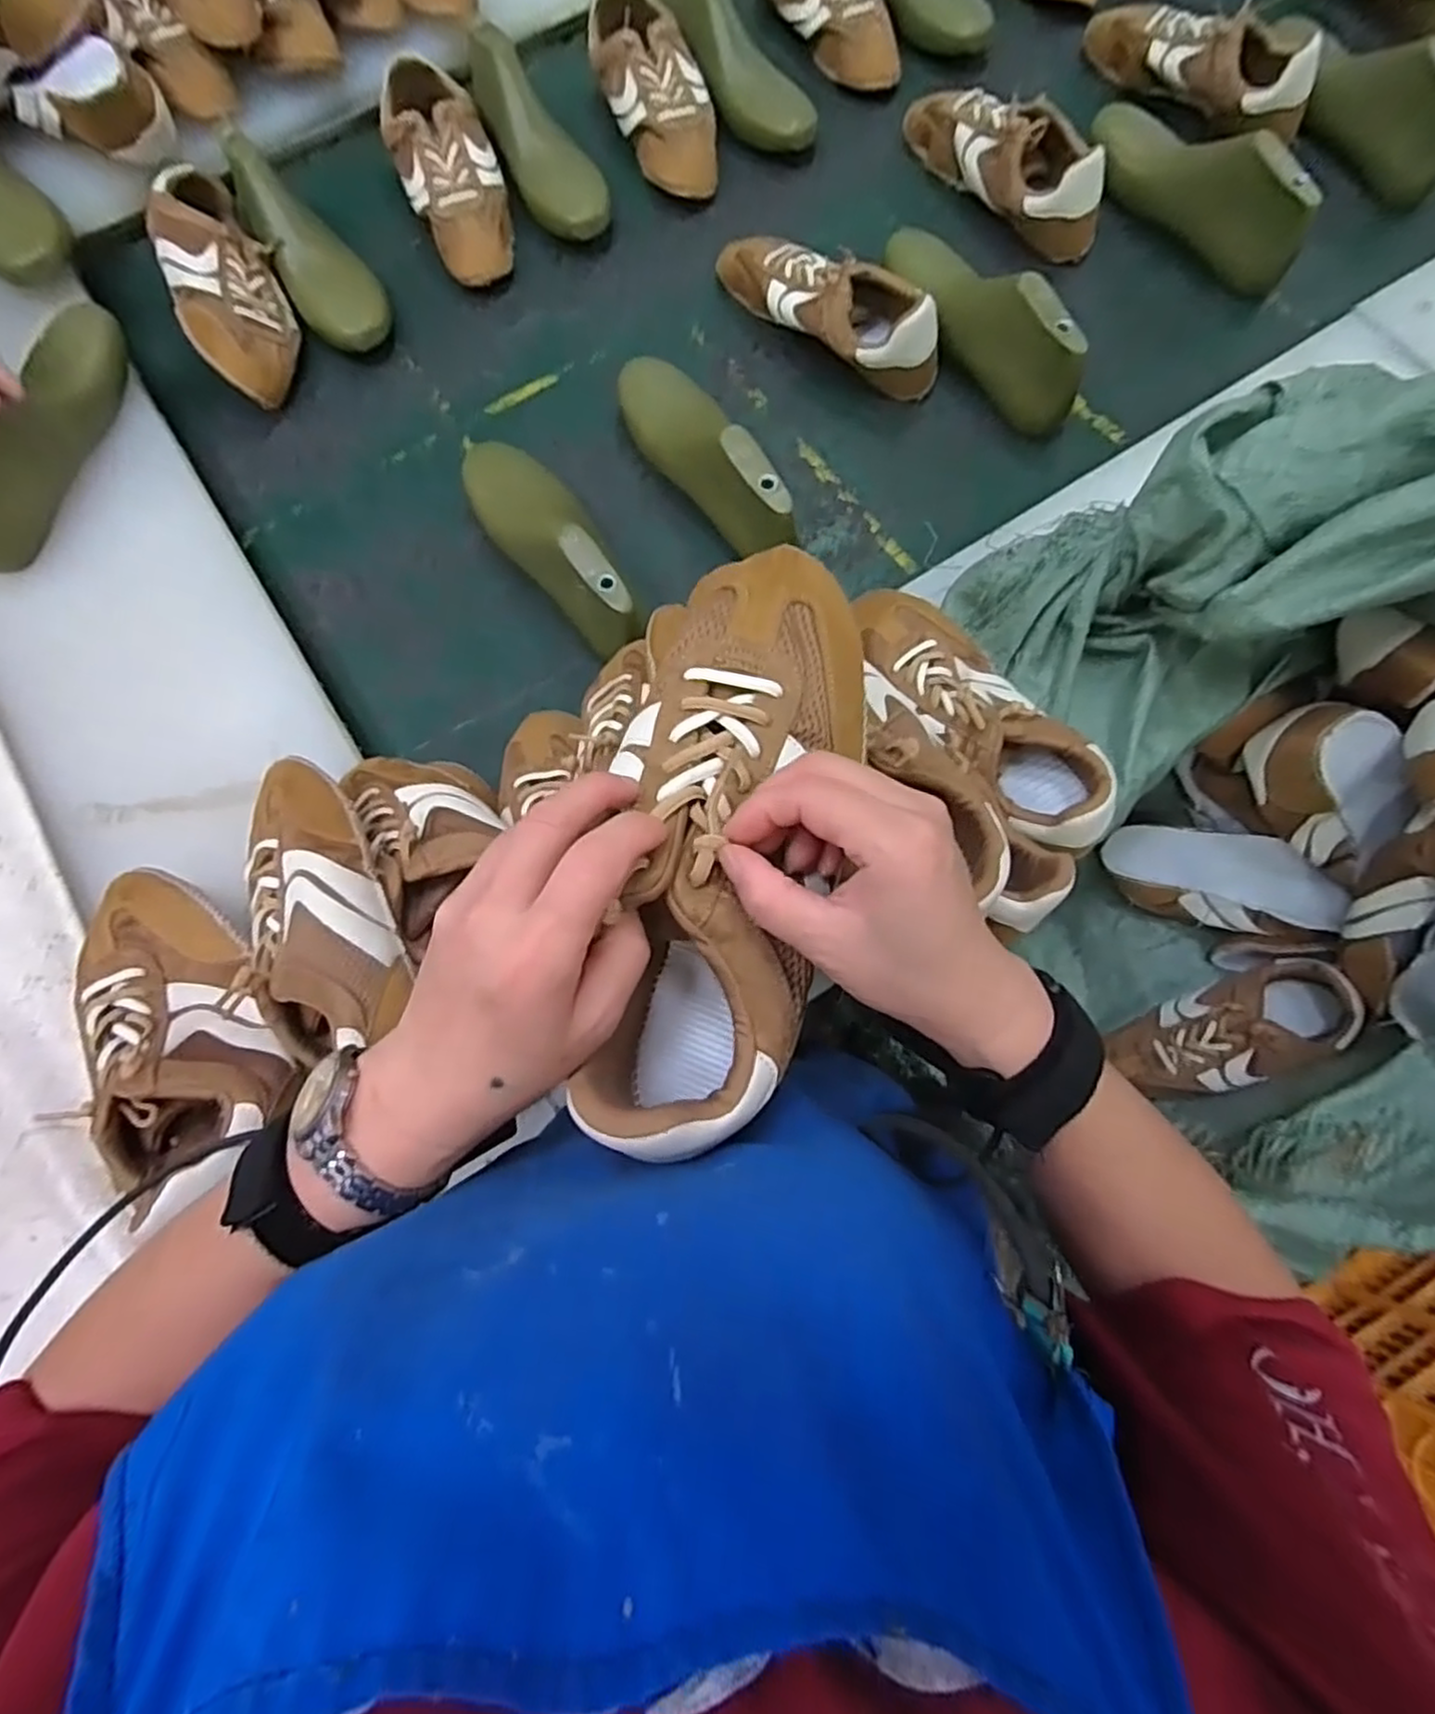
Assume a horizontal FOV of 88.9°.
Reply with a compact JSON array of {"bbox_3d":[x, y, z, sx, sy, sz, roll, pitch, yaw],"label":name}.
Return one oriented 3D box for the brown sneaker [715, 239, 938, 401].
[{"bbox_3d":[0.104,-0.553,0.729,0.267,0.078,0.088,41,79,12],"label":"brown sneaker"}]

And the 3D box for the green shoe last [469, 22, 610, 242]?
[{"bbox_3d":[-0.200,-0.770,0.779,0.071,0.067,0.242,-33,90,-8],"label":"green shoe last"}]

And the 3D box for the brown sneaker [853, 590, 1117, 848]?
[{"bbox_3d":[0.198,-0.115,0.559,0.099,0.068,0.258,-33,78,-7],"label":"brown sneaker"}]

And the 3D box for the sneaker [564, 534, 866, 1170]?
[{"bbox_3d":[0.010,-0.007,0.301,0.086,0.081,0.249,10,81,4],"label":"sneaker"}]

